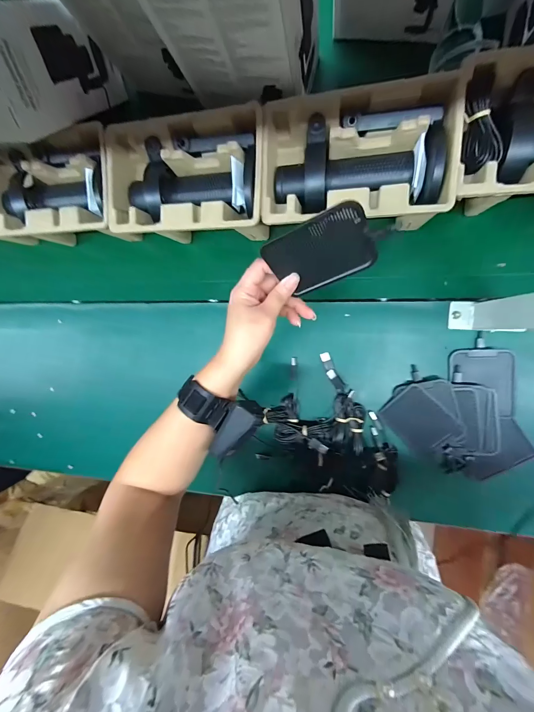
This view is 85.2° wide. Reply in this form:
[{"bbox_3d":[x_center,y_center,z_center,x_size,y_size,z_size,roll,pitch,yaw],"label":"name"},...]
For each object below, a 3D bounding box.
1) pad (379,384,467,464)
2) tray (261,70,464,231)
[{"bbox_3d":[0.233,0.103,0.438,0.105,0.007,0.079,45,110,12],"label":"pad"},{"bbox_3d":[0.112,-0.237,0.368,0.232,0.064,0.149,2,93,9],"label":"tray"}]

